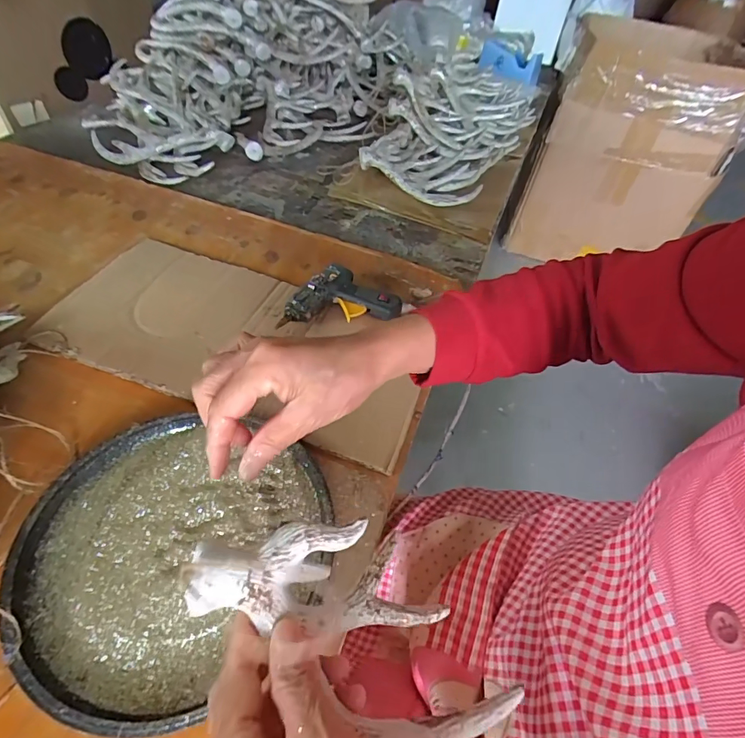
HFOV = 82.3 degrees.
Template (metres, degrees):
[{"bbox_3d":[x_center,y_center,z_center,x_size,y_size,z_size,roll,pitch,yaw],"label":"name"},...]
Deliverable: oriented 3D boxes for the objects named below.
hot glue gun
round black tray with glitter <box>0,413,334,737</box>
[{"bbox_3d":[-0.041,-0.089,0.529,0.141,0.037,0.088,-5,51,-10],"label":"hot glue gun"},{"bbox_3d":[-0.159,0.138,0.333,0.211,0.021,0.213,3,49,-4],"label":"round black tray with glitter"}]

